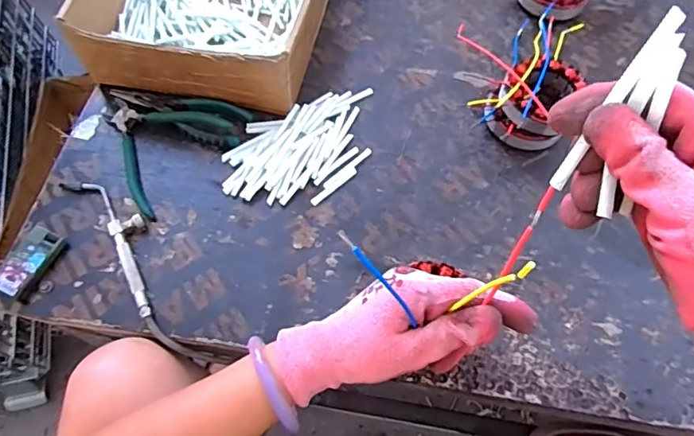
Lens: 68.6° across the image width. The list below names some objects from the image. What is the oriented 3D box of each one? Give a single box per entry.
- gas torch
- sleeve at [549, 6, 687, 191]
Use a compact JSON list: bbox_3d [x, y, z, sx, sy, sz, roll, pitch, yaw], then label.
[{"bbox_3d":[-0.219,0.016,0.496,0.046,0.012,0.174,-34,68,-16],"label":"gas torch"},{"bbox_3d":[0.115,-0.048,0.222,0.008,0.086,0.004,34,35,16],"label":"sleeve"}]

